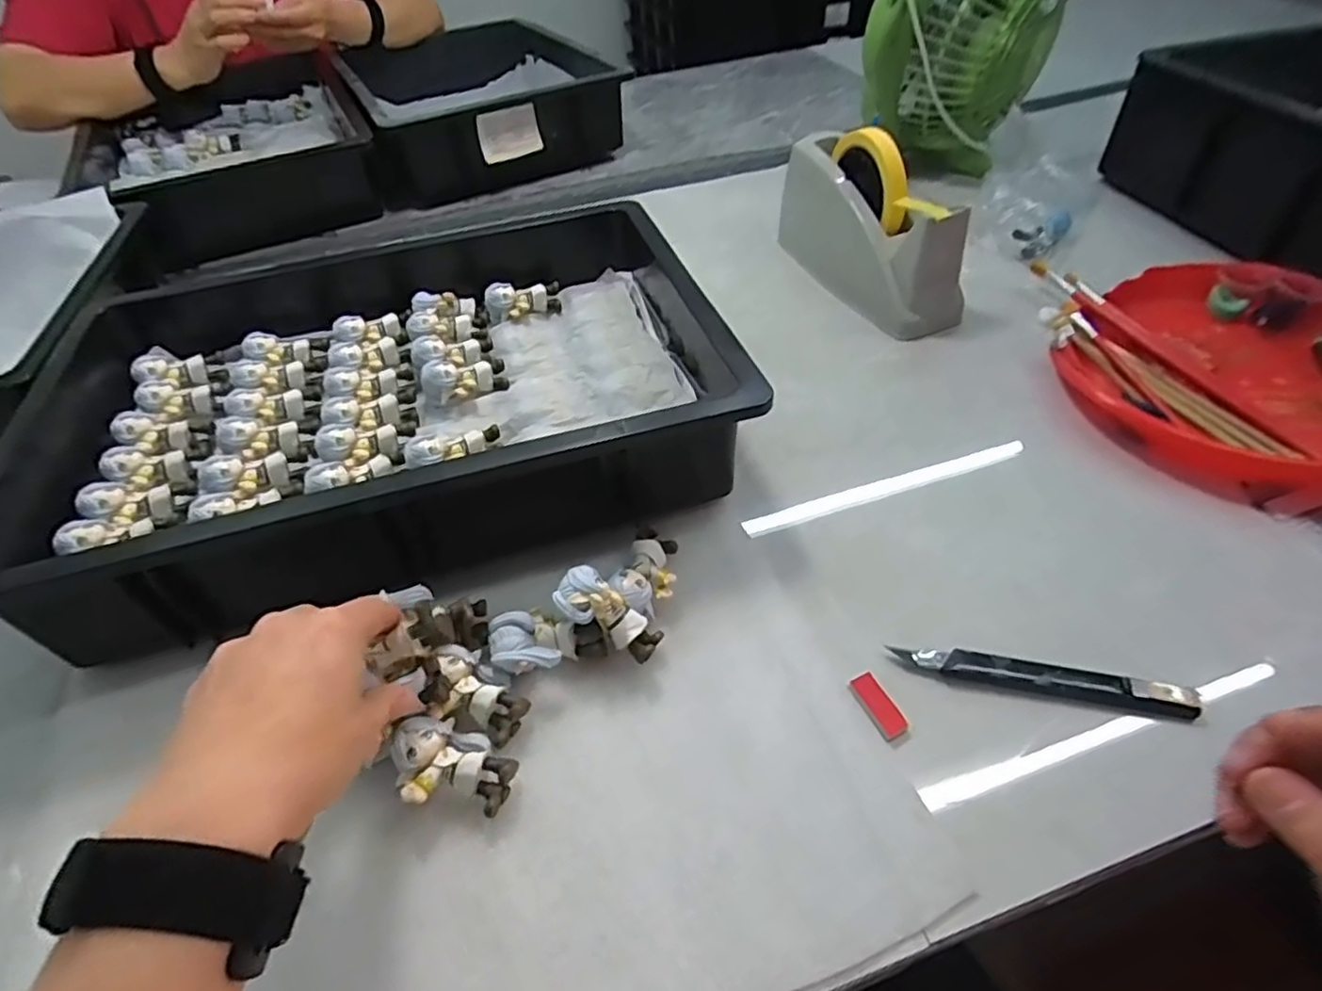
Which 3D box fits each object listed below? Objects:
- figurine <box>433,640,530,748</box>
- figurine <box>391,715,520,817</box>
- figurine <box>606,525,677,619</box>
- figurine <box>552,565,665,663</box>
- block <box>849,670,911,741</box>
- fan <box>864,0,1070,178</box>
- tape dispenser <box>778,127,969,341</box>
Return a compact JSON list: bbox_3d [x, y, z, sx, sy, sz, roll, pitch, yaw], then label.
[{"bbox_3d":[-0.098,0.105,0.353,0.058,0.020,0.035,42,59,17],"label":"figurine"},{"bbox_3d":[-0.102,0.133,0.326,0.058,0.025,0.041,18,51,21],"label":"figurine"},{"bbox_3d":[-0.007,0.046,0.401,0.033,0.026,0.059,12,49,16],"label":"figurine"},{"bbox_3d":[-0.026,0.063,0.360,0.061,0.022,0.027,40,53,-6],"label":"figurine"},{"bbox_3d":[0.113,0.109,0.350,0.014,0.006,0.034,-22,49,-15],"label":"block"},{"bbox_3d":[0.313,-0.468,0.706,0.166,0.272,0.179,17,51,20],"label":"fan"},{"bbox_3d":[0.186,-0.247,0.609,0.068,0.119,0.214,-20,48,-13],"label":"tape dispenser"}]

